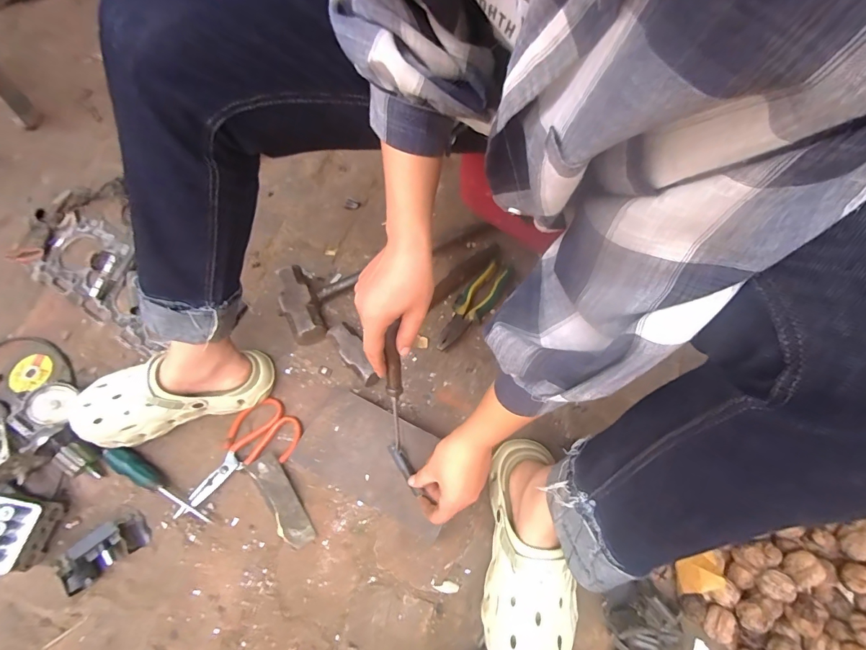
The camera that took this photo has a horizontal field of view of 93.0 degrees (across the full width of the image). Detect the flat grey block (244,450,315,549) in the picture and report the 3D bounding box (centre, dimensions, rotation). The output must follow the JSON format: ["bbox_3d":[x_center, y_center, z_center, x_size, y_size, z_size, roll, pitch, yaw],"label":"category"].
[{"bbox_3d":[-0.212,0.244,0.575,0.041,0.013,0.136,-31,77,-20],"label":"flat grey block"}]

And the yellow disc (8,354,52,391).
[{"bbox_3d":[-0.621,0.074,0.635,0.051,0.009,0.059,13,74,-9],"label":"yellow disc"}]

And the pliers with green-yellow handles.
[{"bbox_3d":[0.065,-0.034,0.692,0.057,0.023,0.188,35,72,15],"label":"pliers with green-yellow handles"}]

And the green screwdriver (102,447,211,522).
[{"bbox_3d":[-0.383,0.222,0.573,0.171,0.027,0.027,36,71,0],"label":"green screwdriver"}]

